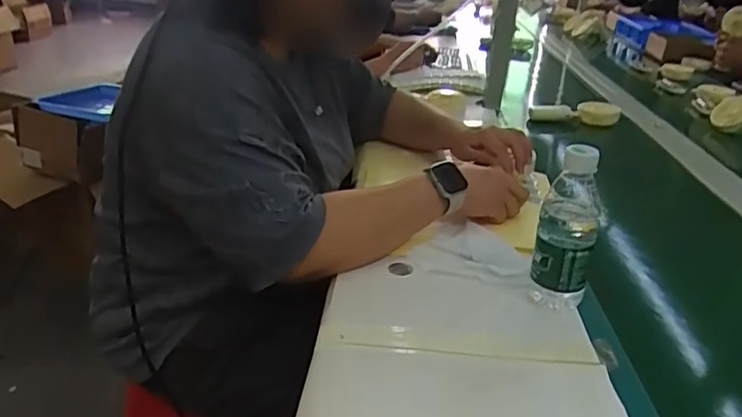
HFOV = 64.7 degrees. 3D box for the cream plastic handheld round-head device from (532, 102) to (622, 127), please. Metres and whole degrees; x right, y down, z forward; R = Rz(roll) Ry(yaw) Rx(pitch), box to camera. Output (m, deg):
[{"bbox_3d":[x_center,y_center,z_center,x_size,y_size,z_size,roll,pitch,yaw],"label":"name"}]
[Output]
[{"bbox_3d":[0.437,-0.208,1.260,0.179,0.056,0.046,7,25,7],"label":"cream plastic handheld round-head device"}]

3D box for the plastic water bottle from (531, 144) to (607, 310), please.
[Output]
[{"bbox_3d":[0.207,0.026,0.612,0.059,0.183,0.054,11,27,17],"label":"plastic water bottle"}]

